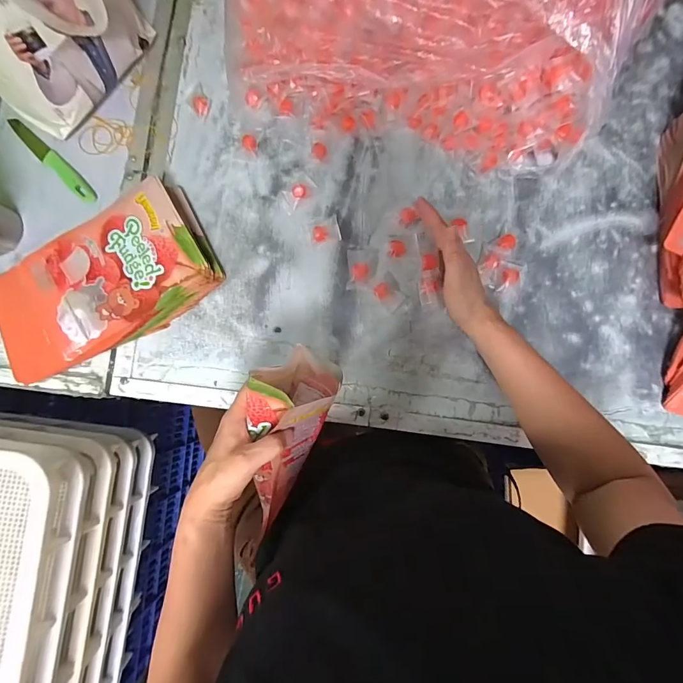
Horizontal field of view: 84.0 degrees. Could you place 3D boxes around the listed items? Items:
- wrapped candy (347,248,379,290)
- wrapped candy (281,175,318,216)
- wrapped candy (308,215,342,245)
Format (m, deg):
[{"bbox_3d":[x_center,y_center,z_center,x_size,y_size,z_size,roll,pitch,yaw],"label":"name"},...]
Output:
[{"bbox_3d":[0.029,-0.100,0.521,0.041,0.008,0.056,0,85,2],"label":"wrapped candy"},{"bbox_3d":[-0.062,-0.210,0.535,0.054,0.011,0.031,-41,84,-2],"label":"wrapped candy"},{"bbox_3d":[-0.024,-0.154,0.527,0.042,0.014,0.034,-10,84,1],"label":"wrapped candy"}]

